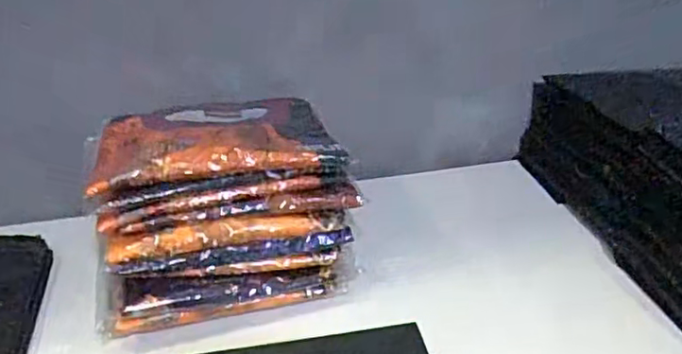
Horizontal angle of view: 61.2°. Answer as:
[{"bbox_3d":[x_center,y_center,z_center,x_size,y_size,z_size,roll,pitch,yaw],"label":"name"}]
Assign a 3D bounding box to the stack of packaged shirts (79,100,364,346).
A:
[{"bbox_3d":[-0.123,0.021,0.616,0.262,0.170,0.198,-11,32,-16],"label":"stack of packaged shirts"}]

